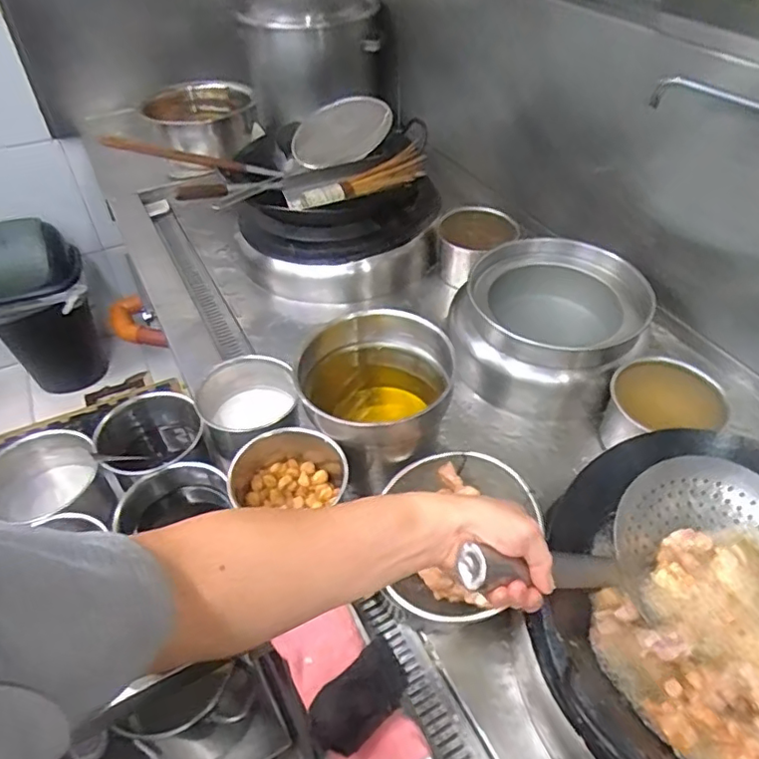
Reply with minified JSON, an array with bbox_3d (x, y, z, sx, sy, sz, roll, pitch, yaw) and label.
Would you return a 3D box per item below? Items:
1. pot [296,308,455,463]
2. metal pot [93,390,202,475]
[{"bbox_3d":[-0.004,0.014,0.892,0.219,0.150,0.218,-7,46,-7],"label":"pot"},{"bbox_3d":[-0.351,0.111,0.894,0.145,0.109,0.155,0,46,0],"label":"metal pot"}]

